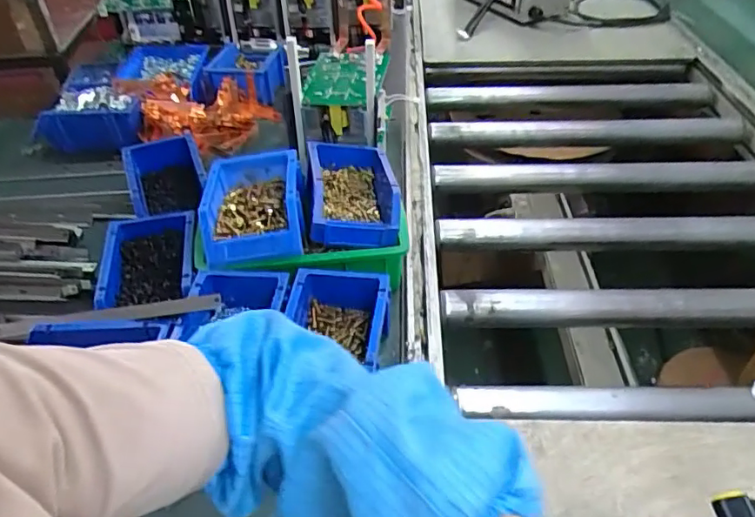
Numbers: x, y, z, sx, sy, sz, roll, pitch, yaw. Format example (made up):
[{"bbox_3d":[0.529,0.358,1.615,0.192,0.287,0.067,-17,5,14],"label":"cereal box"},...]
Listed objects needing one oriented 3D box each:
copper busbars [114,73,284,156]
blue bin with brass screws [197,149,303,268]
[{"bbox_3d":[-0.301,-0.261,0.934,0.200,0.092,0.221,19,46,23],"label":"copper busbars"},{"bbox_3d":[-0.146,-0.066,0.642,0.110,0.049,0.156,-6,42,-4],"label":"blue bin with brass screws"}]

